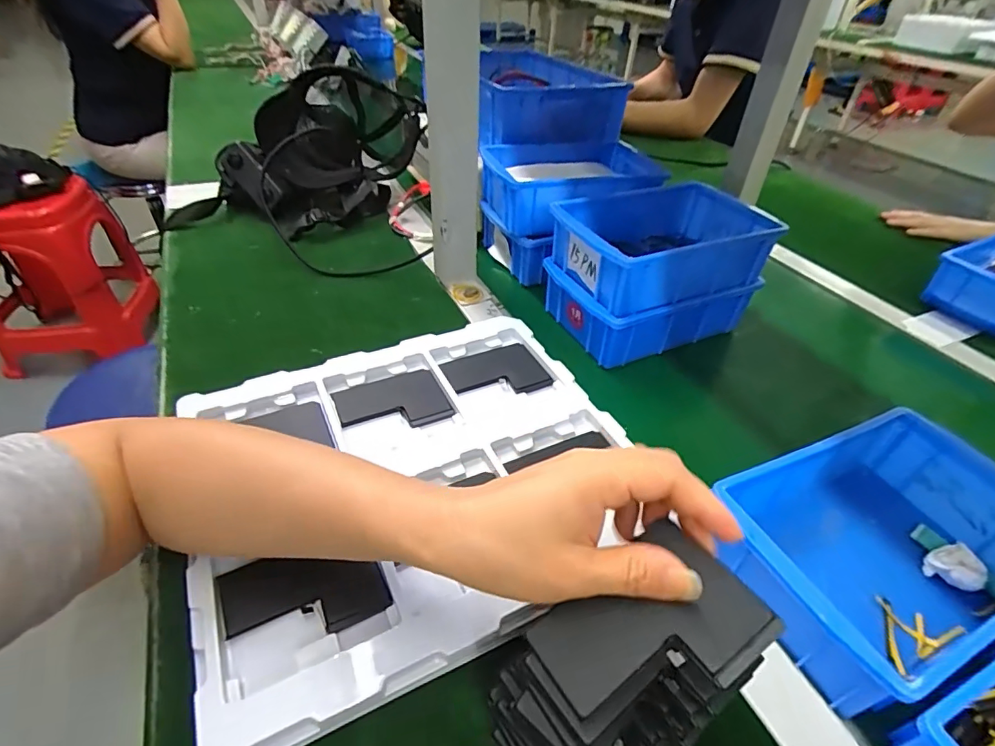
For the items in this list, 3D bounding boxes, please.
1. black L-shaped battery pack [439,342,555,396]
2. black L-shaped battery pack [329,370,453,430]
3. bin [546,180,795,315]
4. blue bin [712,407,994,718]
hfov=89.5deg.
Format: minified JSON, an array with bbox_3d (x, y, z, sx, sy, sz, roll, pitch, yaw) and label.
[{"bbox_3d":[-0.002,0.001,0.476,0.088,0.010,0.066,-15,44,-20],"label":"black L-shaped battery pack"},{"bbox_3d":[-0.092,0.025,0.438,0.091,0.004,0.067,-14,43,-19],"label":"black L-shaped battery pack"},{"bbox_3d":[0.170,-0.137,0.524,0.202,0.062,0.138,-15,44,-20],"label":"bin"},{"bbox_3d":[0.254,0.111,0.332,0.205,0.060,0.132,-15,44,-19],"label":"blue bin"}]

